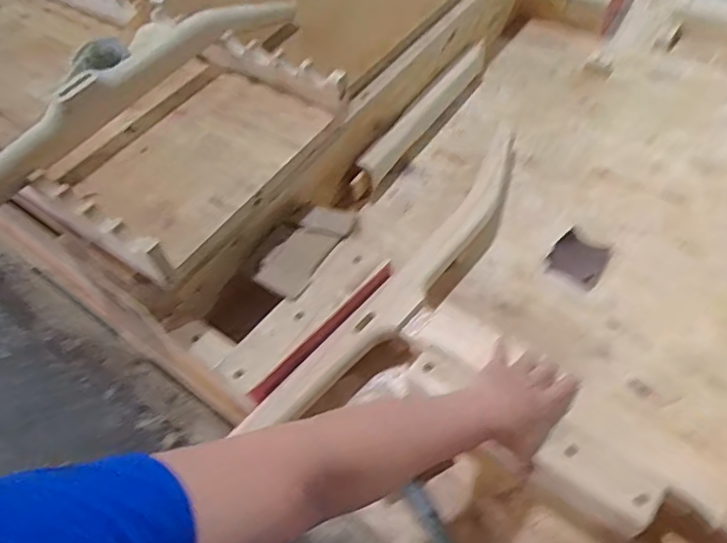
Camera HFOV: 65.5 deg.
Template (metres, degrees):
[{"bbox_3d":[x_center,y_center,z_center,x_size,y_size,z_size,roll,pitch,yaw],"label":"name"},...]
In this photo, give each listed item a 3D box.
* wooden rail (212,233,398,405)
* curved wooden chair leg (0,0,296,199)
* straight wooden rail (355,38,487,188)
[{"bbox_3d":[-0.069,0.054,0.714,0.076,0.023,0.252,33,64,26],"label":"wooden rail"},{"bbox_3d":[-0.358,-0.198,0.731,0.090,0.089,0.769,23,61,22],"label":"curved wooden chair leg"},{"bbox_3d":[0.117,-0.288,0.987,0.028,0.058,0.382,28,63,24],"label":"straight wooden rail"}]

